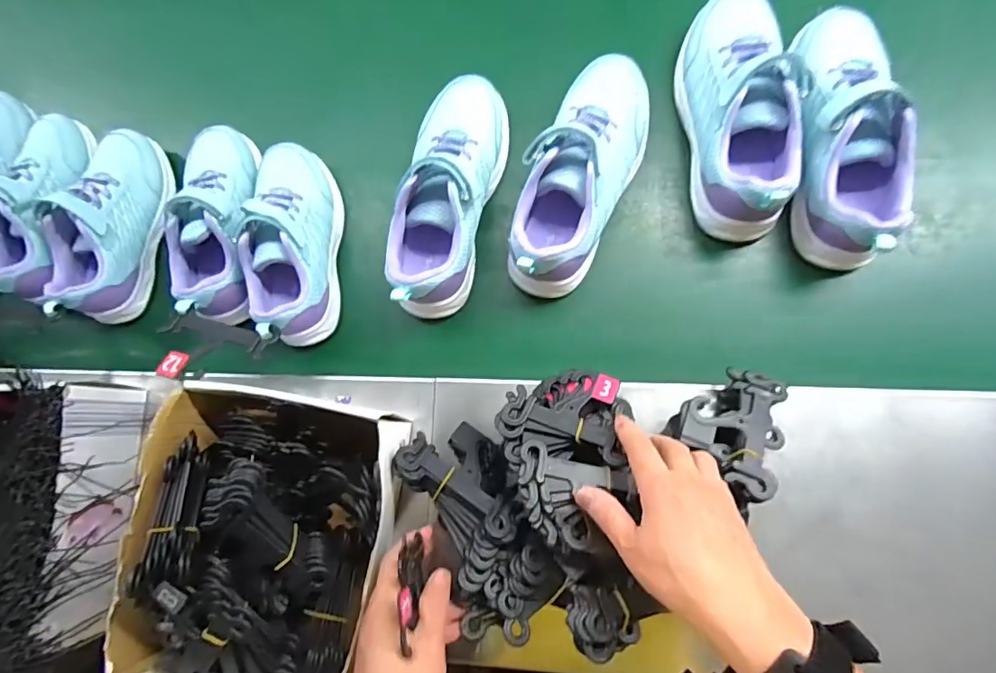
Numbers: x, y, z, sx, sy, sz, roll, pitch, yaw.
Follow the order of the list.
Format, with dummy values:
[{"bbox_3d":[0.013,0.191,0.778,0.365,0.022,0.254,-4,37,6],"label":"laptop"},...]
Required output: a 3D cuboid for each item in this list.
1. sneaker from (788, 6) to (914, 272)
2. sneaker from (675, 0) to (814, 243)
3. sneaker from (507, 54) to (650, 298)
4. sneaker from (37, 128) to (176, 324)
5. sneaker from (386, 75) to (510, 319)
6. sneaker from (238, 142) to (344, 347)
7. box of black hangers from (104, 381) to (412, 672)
[{"bbox_3d":[0.310,-0.178,0.454,0.079,0.094,0.242,0,84,6],"label":"sneaker"},{"bbox_3d":[0.222,-0.210,0.460,0.085,0.082,0.230,-7,84,5],"label":"sneaker"},{"bbox_3d":[0.076,-0.153,0.461,0.085,0.070,0.229,26,87,8],"label":"sneaker"},{"bbox_3d":[-0.402,-0.119,0.513,0.102,0.067,0.205,7,85,7],"label":"sneaker"},{"bbox_3d":[-0.048,-0.137,0.478,0.082,0.084,0.231,9,85,7],"label":"sneaker"},{"bbox_3d":[-0.201,-0.095,0.496,0.088,0.076,0.200,-7,84,5],"label":"sneaker"},{"bbox_3d":[-0.186,0.167,0.389,0.190,0.120,0.239,10,85,7],"label":"box of black hangers"}]

